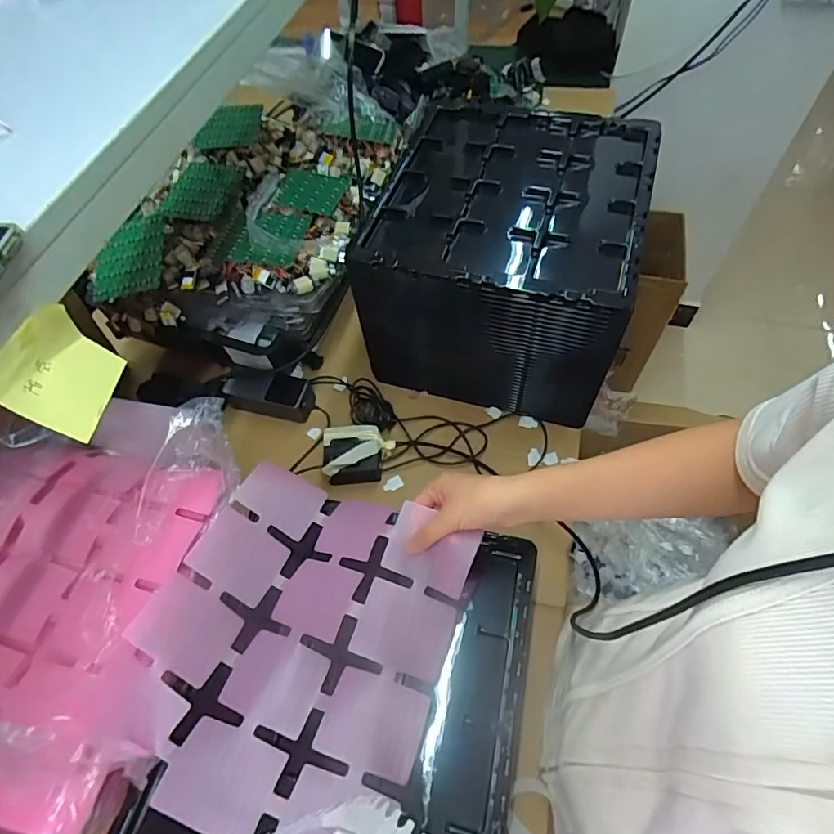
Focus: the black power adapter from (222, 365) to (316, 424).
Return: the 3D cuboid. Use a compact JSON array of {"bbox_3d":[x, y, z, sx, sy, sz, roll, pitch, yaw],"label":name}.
[{"bbox_3d":[-0.222,-0.035,0.764,0.139,0.047,0.059,14,60,12],"label":"black power adapter"}]

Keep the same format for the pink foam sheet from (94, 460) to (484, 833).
[{"bbox_3d":[-0.112,0.211,0.476,0.263,0.063,0.299,18,61,14],"label":"pink foam sheet"}]

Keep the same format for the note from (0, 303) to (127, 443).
[{"bbox_3d":[-0.246,-0.031,0.342,0.013,0.073,0.074,-6,55,21],"label":"note"}]

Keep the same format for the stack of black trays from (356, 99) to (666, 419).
[{"bbox_3d":[0.127,-0.220,0.731,0.330,0.245,0.384,15,60,12],"label":"stack of black trays"}]

